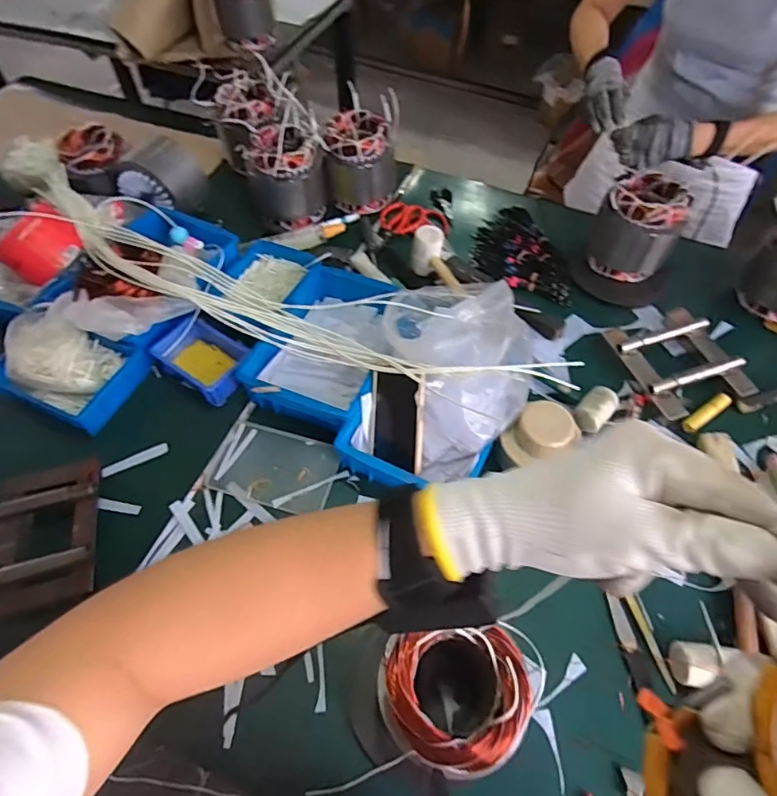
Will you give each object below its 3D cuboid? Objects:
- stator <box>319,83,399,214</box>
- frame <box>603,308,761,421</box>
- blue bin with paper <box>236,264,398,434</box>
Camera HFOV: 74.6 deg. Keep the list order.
[{"bbox_3d":[-0.057,-0.516,1.073,0.142,0.203,0.144,1,58,1],"label":"stator"},{"bbox_3d":[0.500,-0.066,0.885,0.190,0.046,0.207,-13,59,-8],"label":"frame"},{"bbox_3d":[-0.091,-0.101,0.867,0.200,0.080,0.320,19,60,12],"label":"blue bin with paper"}]

